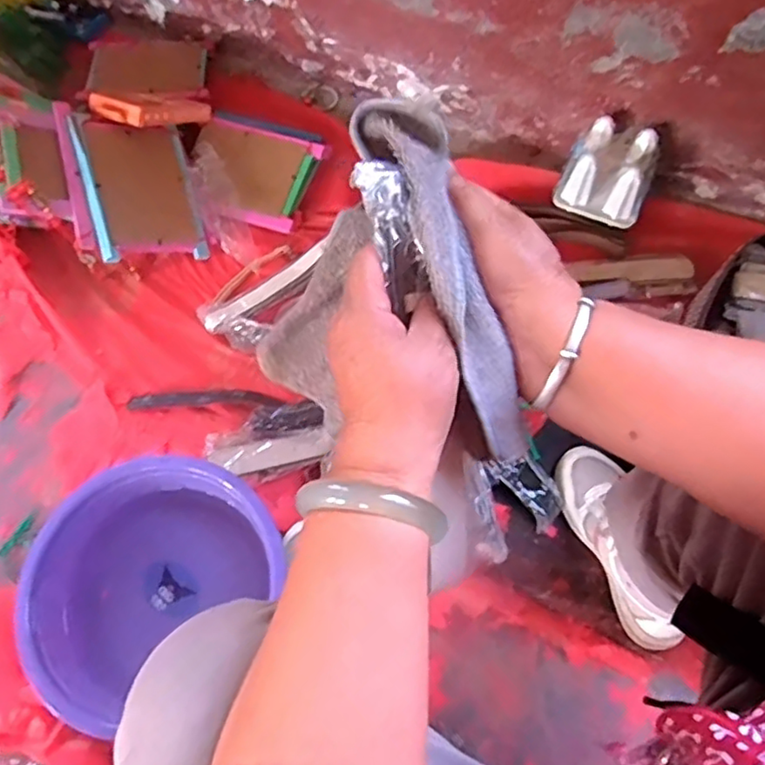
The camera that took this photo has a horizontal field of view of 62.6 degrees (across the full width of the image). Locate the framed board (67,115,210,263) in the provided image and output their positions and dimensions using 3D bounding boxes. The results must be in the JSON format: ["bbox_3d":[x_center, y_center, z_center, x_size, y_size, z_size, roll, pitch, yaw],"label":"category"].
[{"bbox_3d":[-0.357,-0.287,0.937,0.160,0.025,0.215,-11,79,-41],"label":"framed board"}]

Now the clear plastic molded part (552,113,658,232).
[{"bbox_3d":[0.322,-0.297,0.904,0.119,0.129,0.089,23,71,11],"label":"clear plastic molded part"}]

